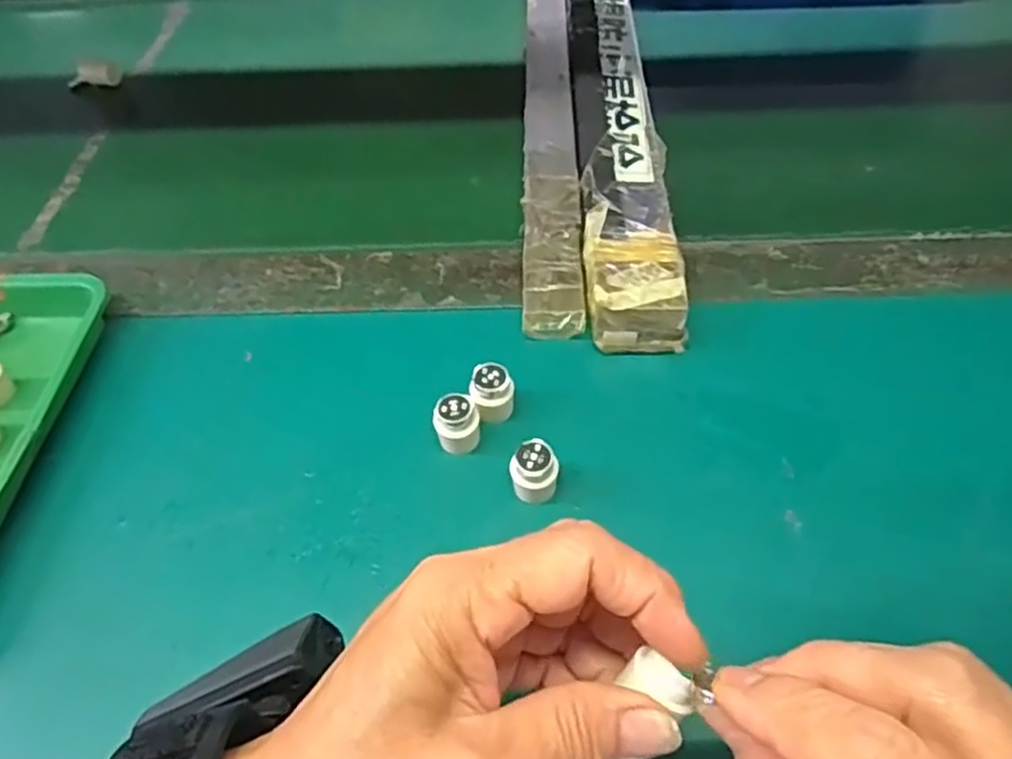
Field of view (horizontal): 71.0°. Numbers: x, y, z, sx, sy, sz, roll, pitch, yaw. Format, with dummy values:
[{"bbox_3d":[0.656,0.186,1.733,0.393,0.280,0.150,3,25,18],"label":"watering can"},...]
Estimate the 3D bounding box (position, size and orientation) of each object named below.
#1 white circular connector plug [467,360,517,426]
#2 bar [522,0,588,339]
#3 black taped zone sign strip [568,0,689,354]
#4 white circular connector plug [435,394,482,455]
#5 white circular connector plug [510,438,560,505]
[{"bbox_3d":[-0.006,0.010,0.351,0.021,0.029,0.024,-8,52,-3],"label":"white circular connector plug"},{"bbox_3d":[0.031,-0.227,0.537,0.034,0.019,0.504,-1,52,4],"label":"bar"},{"bbox_3d":[0.072,-0.213,0.515,0.052,0.033,0.482,-1,52,2],"label":"black taped zone sign strip"},{"bbox_3d":[-0.023,0.022,0.341,0.021,0.029,0.018,-8,52,-3],"label":"white circular connector plug"},{"bbox_3d":[0.013,0.043,0.323,0.020,0.030,0.019,-1,52,2],"label":"white circular connector plug"}]

